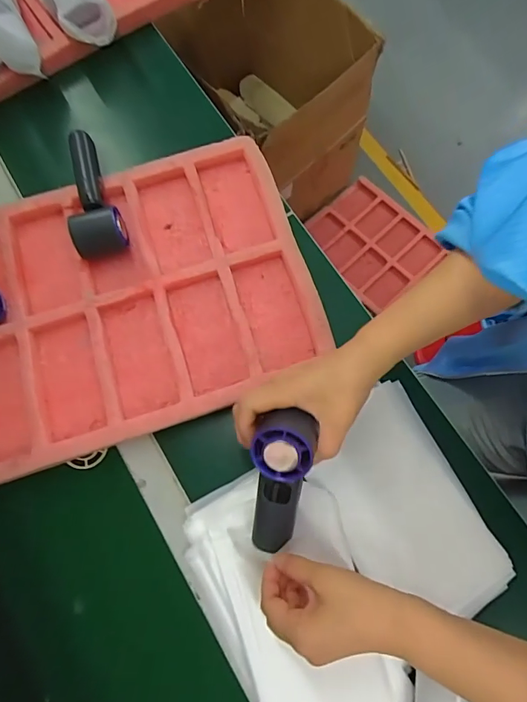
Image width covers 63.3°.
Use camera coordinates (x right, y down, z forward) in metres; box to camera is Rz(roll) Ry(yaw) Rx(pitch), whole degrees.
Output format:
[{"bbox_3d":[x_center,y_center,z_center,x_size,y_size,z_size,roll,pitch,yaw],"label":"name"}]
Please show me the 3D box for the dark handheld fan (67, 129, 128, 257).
[{"bbox_3d":[-0.213,-0.190,0.523,0.060,0.054,0.139,-16,75,-3],"label":"dark handheld fan"}]

